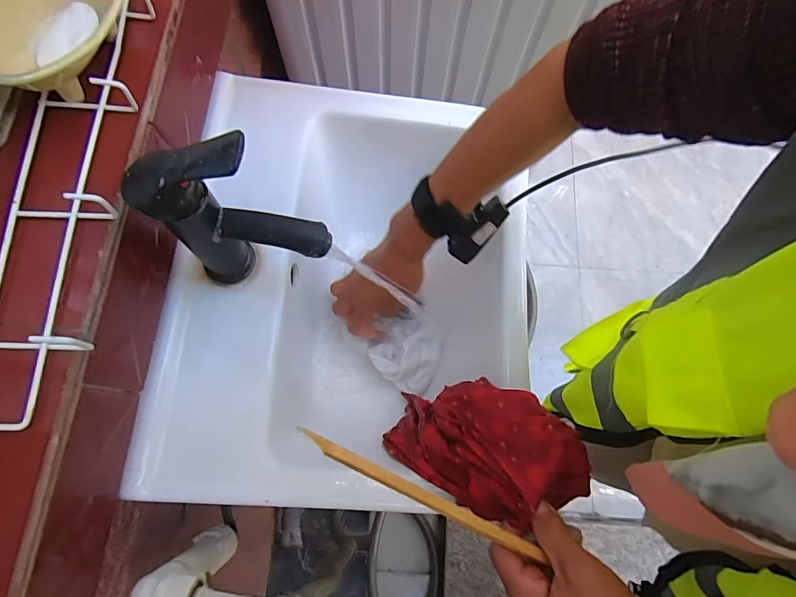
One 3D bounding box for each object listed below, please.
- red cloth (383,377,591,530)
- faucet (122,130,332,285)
[{"bbox_3d":[0.076,0.134,0.395,0.148,0.127,0.096,31,75,7],"label":"red cloth"},{"bbox_3d":[-0.116,-0.057,0.330,0.126,0.170,0.056,2,74,-2],"label":"faucet"}]

